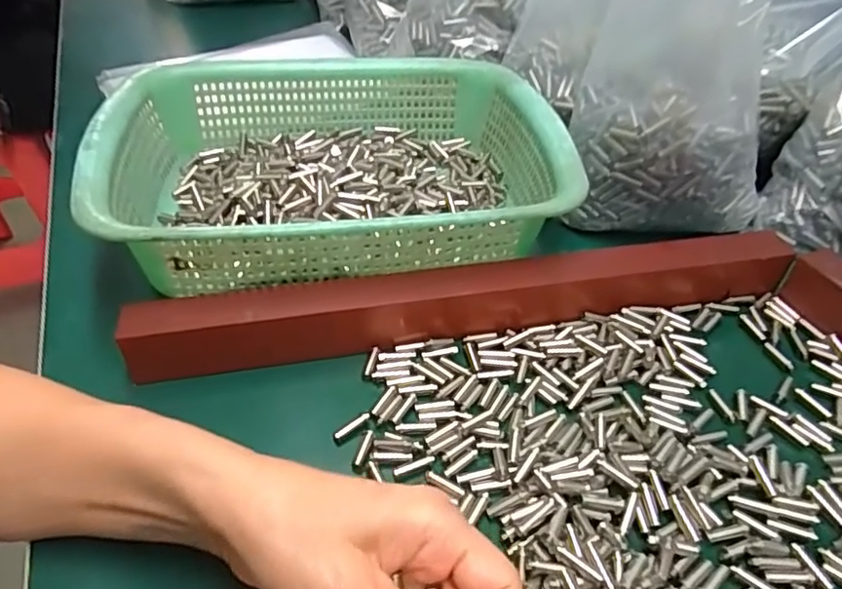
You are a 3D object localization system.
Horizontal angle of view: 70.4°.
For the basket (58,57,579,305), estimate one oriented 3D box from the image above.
[{"bbox_3d":[-0.055,-0.088,0.417,0.292,0.081,0.222,-8,44,-8],"label":"basket"}]

